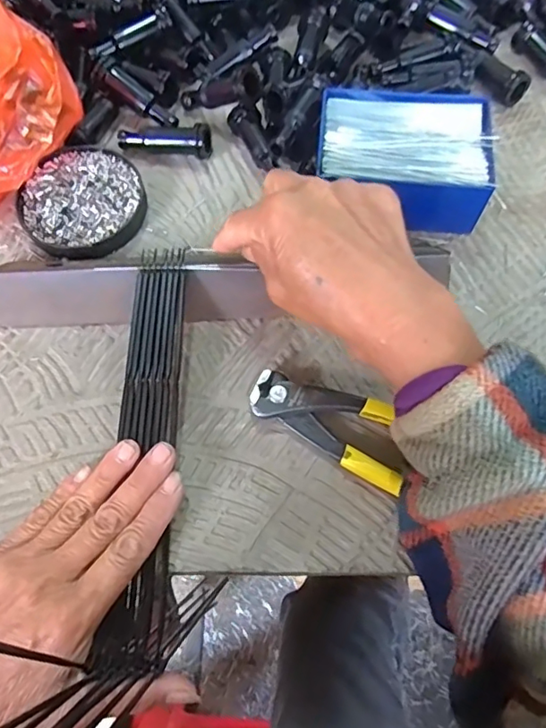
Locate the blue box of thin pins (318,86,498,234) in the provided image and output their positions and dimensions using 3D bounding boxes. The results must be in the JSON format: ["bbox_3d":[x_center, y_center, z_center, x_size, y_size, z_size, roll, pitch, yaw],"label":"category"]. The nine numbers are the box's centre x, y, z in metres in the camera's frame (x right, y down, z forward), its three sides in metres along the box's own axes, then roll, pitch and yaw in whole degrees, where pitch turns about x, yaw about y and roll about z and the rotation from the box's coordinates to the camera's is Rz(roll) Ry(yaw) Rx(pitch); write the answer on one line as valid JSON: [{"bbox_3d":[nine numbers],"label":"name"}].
[{"bbox_3d":[0.084,-0.133,0.359,0.110,0.043,0.085,7,69,4],"label":"blue box of thin pins"}]

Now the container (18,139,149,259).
[{"bbox_3d":[-0.128,-0.110,0.366,0.077,0.014,0.081,-1,68,1],"label":"container"}]

